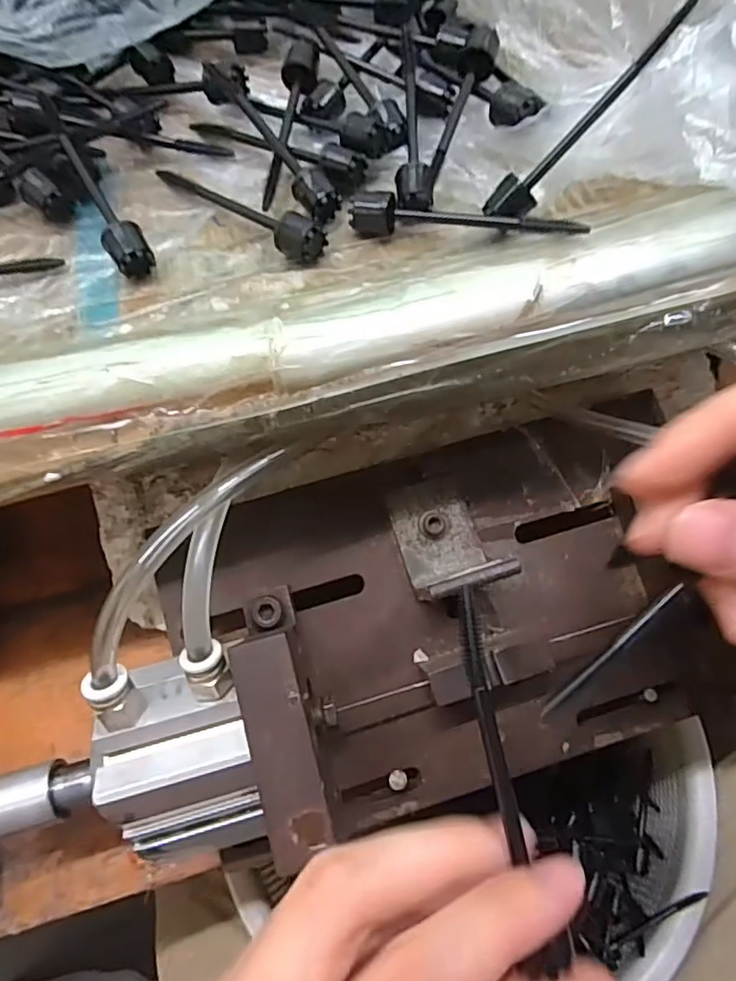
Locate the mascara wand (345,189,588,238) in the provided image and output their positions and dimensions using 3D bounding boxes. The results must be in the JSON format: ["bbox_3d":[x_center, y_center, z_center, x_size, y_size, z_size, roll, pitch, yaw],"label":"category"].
[{"bbox_3d":[0.036,-0.103,0.223,0.086,0.015,0.015,10,64,7],"label":"mascara wand"}]

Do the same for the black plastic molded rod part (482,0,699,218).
[{"bbox_3d":[0.077,-0.130,0.208,0.085,0.008,0.012,-43,67,21],"label":"black plastic molded rod part"}]

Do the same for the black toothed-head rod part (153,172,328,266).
[{"bbox_3d":[-0.053,-0.114,0.232,0.085,0.016,0.013,36,69,18],"label":"black toothed-head rod part"}]

